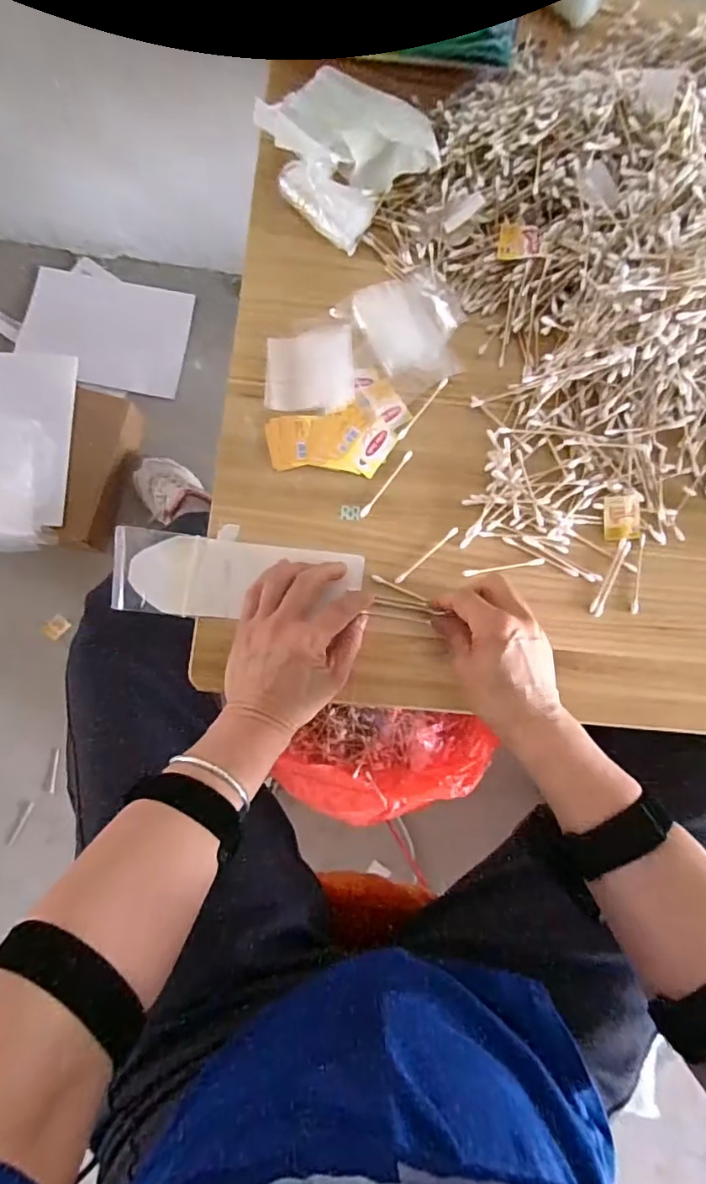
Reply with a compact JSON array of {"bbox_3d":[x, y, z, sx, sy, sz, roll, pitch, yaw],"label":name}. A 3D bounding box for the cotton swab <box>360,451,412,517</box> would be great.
[{"bbox_3d":[0.030,-0.097,0.457,0.007,0.004,0.074,37,79,1],"label":"cotton swab"}]

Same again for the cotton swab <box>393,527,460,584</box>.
[{"bbox_3d":[0.066,-0.033,0.454,0.076,0.009,0.006,-41,87,-10],"label":"cotton swab"}]

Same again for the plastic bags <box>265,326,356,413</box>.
[{"bbox_3d":[-0.039,-0.203,0.461,0.078,0.010,0.077,0,85,-5],"label":"plastic bags"}]

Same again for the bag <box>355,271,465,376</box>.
[{"bbox_3d":[0.061,-0.242,0.475,0.091,0.025,0.100,-23,84,-9],"label":"bag"}]

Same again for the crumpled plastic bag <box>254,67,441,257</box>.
[{"bbox_3d":[-0.011,-0.429,0.486,0.153,0.035,0.167,-40,86,-10],"label":"crumpled plastic bag"}]

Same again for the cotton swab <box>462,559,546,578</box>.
[{"bbox_3d":[0.137,-0.022,0.460,0.078,0.007,0.006,-9,82,-7],"label":"cotton swab"}]

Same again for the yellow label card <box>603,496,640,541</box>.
[{"bbox_3d":[0.251,-0.069,0.475,0.034,0.008,0.041,-6,105,2],"label":"yellow label card"}]

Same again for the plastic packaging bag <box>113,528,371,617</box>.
[{"bbox_3d":[-0.098,-0.010,0.433,0.209,0.018,0.068,6,82,-6],"label":"plastic packaging bag"}]

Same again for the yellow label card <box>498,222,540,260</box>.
[{"bbox_3d":[0.157,-0.332,0.483,0.036,0.004,0.047,6,69,11],"label":"yellow label card"}]

